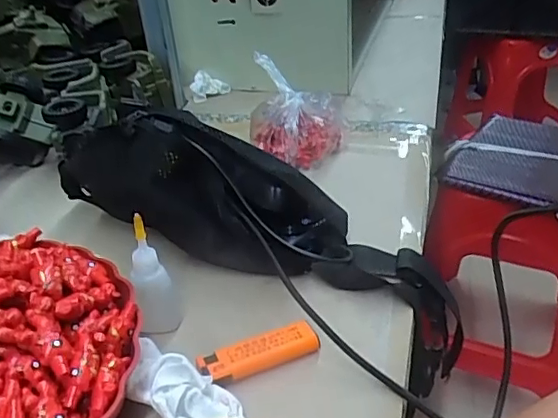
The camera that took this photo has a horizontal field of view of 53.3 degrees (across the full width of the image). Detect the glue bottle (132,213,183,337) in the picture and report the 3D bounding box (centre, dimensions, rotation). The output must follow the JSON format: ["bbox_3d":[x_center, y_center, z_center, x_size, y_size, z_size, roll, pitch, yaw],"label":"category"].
[{"bbox_3d":[-0.086,0.043,0.387,0.032,0.083,0.037,-10,33,-8],"label":"glue bottle"}]

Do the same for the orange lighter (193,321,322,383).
[{"bbox_3d":[-0.013,0.096,0.368,0.079,0.016,0.021,-17,34,-19],"label":"orange lighter"}]

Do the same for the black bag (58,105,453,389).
[{"bbox_3d":[-0.015,0.021,0.460,0.375,0.109,0.081,26,37,2],"label":"black bag"}]

